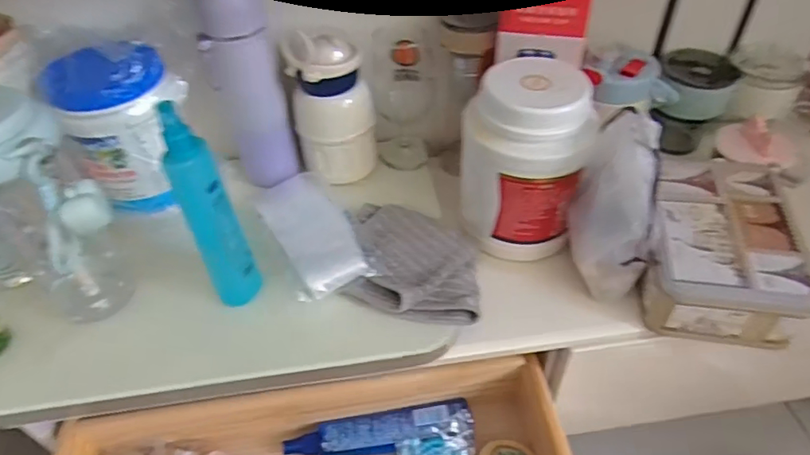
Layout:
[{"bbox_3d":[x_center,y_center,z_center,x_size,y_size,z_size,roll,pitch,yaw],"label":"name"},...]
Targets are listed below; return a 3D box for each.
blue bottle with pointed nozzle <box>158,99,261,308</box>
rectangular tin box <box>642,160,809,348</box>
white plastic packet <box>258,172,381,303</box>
[{"bbox_3d":[-0.163,-0.008,0.447,0.029,0.204,0.031,-1,45,2],"label":"blue bottle with pointed nozzle"},{"bbox_3d":[0.304,0.014,0.527,0.130,0.076,0.183,6,45,8],"label":"rectangular tin box"},{"bbox_3d":[-0.099,-0.001,0.560,0.077,0.015,0.179,-20,47,-17],"label":"white plastic packet"}]

